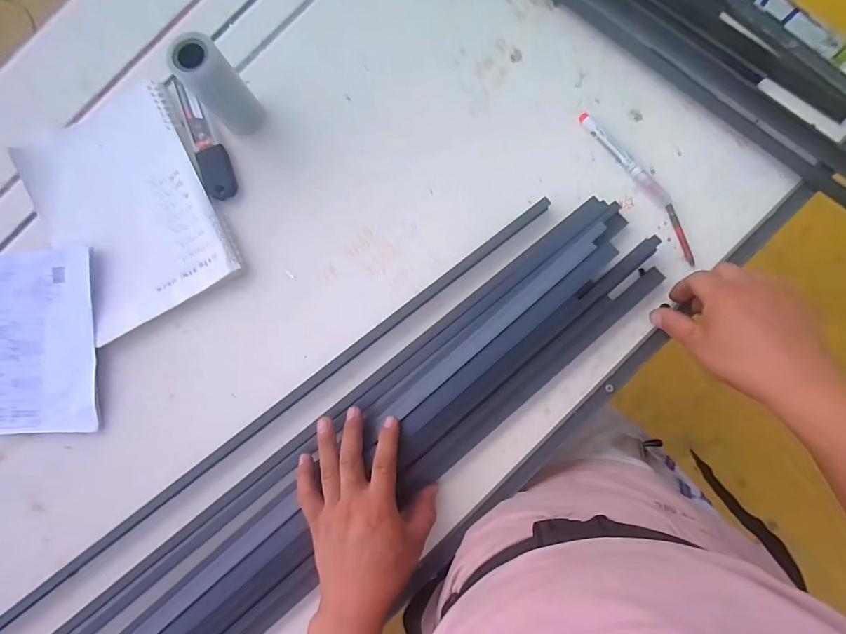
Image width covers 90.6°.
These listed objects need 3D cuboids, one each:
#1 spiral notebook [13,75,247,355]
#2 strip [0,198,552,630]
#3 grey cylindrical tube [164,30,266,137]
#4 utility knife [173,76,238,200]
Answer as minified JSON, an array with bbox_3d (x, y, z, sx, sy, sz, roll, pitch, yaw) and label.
[{"bbox_3d":[-0.340,-0.125,0.478,0.185,0.015,0.263,-27,84,1],"label":"spiral notebook"},{"bbox_3d":[-0.258,0.179,0.449,0.962,0.017,0.014,-37,84,0],"label":"strip"},{"bbox_3d":[-0.210,-0.238,0.437,0.047,0.107,0.047,0,85,4],"label":"grey cylindrical tube"},{"bbox_3d":[-0.250,-0.207,0.484,0.033,0.008,0.154,-20,84,2],"label":"utility knife"}]

